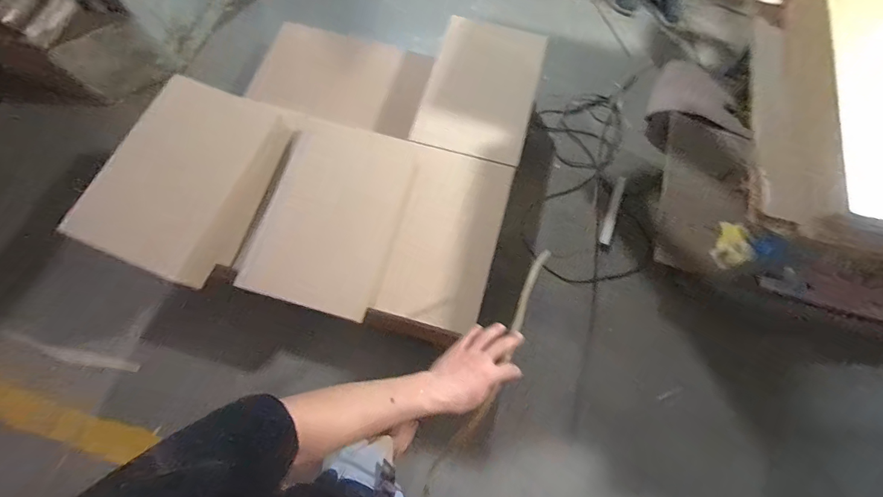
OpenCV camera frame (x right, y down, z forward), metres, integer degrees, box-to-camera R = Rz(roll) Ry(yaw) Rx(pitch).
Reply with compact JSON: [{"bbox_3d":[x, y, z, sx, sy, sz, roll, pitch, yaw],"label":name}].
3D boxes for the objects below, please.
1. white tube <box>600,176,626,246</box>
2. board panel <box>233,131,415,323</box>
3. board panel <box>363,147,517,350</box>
[{"bbox_3d":[0.673,-0.148,1.523,0.041,0.016,0.267,17,86,5],"label":"white tube"},{"bbox_3d":[-0.334,-0.069,1.159,0.369,0.027,0.495,18,89,-8],"label":"board panel"},{"bbox_3d":[0.004,-0.002,1.173,0.309,0.038,0.561,17,87,2],"label":"board panel"}]

